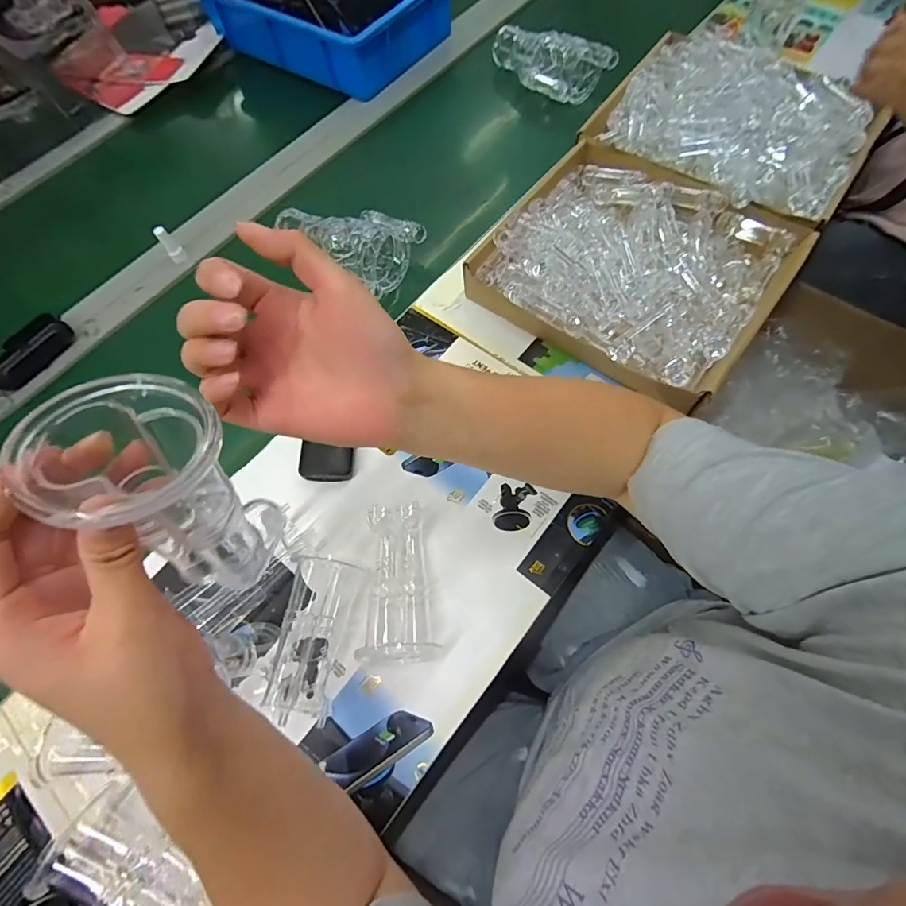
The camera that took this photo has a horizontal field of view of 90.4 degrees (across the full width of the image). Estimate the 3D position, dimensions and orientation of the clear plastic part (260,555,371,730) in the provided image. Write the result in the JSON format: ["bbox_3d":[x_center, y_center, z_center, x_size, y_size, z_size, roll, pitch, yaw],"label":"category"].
[{"bbox_3d":[-0.120,0.160,0.395,0.064,0.060,0.126,8,68,6],"label":"clear plastic part"}]

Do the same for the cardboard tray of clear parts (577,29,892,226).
[{"bbox_3d":[0.372,-0.441,0.593,0.322,0.059,0.285,35,73,18],"label":"cardboard tray of clear parts"}]

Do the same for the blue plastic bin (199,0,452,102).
[{"bbox_3d":[-0.223,-0.809,0.804,0.400,0.093,0.275,32,72,17],"label":"blue plastic bin"}]

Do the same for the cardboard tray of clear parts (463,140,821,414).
[{"bbox_3d":[0.212,-0.226,0.532,0.308,0.070,0.288,36,74,16],"label":"cardboard tray of clear parts"}]

